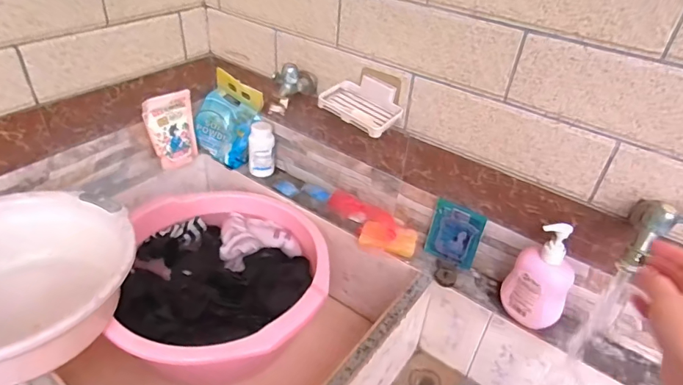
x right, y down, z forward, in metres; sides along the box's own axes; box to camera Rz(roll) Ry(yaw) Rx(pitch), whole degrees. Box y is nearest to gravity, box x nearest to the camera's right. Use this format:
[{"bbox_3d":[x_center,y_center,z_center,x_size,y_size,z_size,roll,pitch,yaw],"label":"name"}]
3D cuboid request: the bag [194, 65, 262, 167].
[{"bbox_3d":[-0.258,-0.163,1.016,0.151,0.174,0.088,25,42,25],"label":"bag"}]

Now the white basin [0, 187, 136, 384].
[{"bbox_3d":[-0.480,0.127,0.644,0.333,0.117,0.346,3,37,-2],"label":"white basin"}]

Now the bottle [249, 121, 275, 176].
[{"bbox_3d":[-0.176,-0.093,0.981,0.055,0.118,0.053,-4,38,-11],"label":"bottle"}]

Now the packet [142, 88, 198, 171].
[{"bbox_3d":[-0.377,-0.136,0.986,0.016,0.163,0.106,19,33,36],"label":"packet"}]

